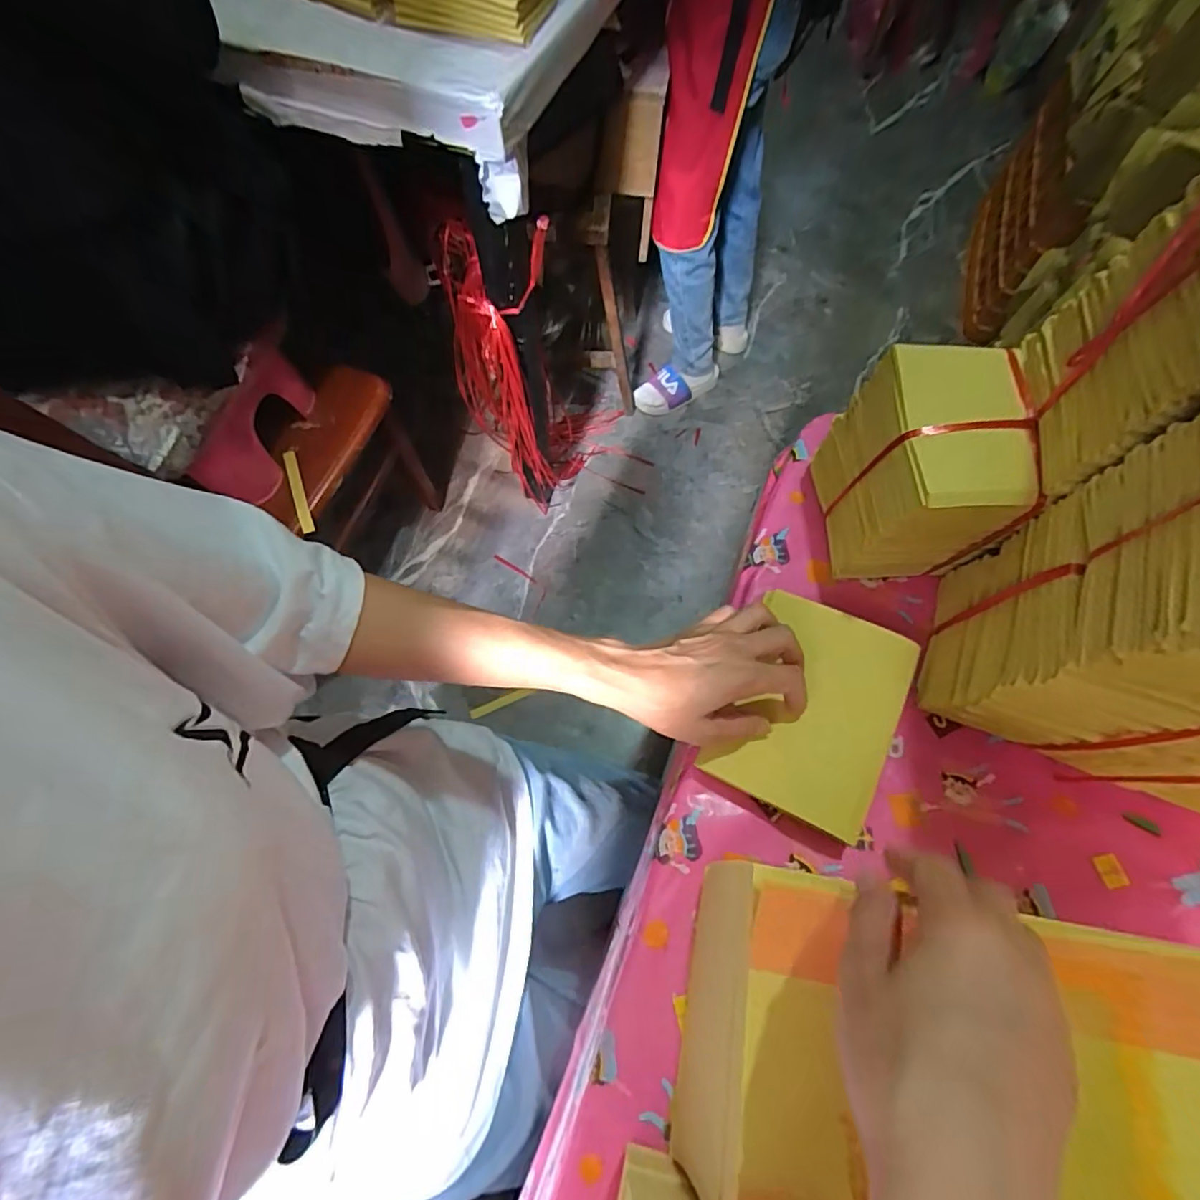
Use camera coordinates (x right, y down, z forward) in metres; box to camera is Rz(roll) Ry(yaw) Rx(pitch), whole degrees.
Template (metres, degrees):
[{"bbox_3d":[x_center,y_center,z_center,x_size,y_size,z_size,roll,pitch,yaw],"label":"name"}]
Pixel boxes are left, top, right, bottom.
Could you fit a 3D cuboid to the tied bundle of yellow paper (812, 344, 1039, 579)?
[{"bbox_3d":[0.241,-0.094,0.432,0.092,0.149,0.119,0,68,0],"label":"tied bundle of yellow paper"}]

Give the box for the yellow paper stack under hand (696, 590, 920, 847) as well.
[{"bbox_3d":[0.156,0.078,0.418,0.112,0.013,0.155,27,70,10],"label":"yellow paper stack under hand"}]

